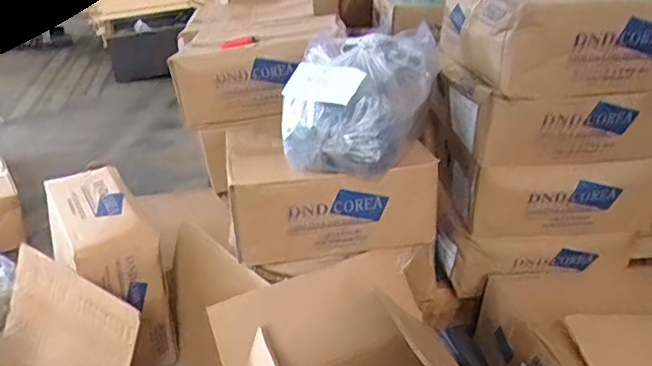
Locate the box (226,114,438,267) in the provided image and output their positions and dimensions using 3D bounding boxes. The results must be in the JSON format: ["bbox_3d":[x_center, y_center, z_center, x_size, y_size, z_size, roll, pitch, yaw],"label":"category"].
[{"bbox_3d":[-0.008,-0.006,1.057,0.328,0.150,0.286,-2,26,-12],"label":"box"}]

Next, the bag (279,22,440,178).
[{"bbox_3d":[0.044,-0.131,0.939,0.218,0.166,0.214,10,26,14],"label":"bag"}]

